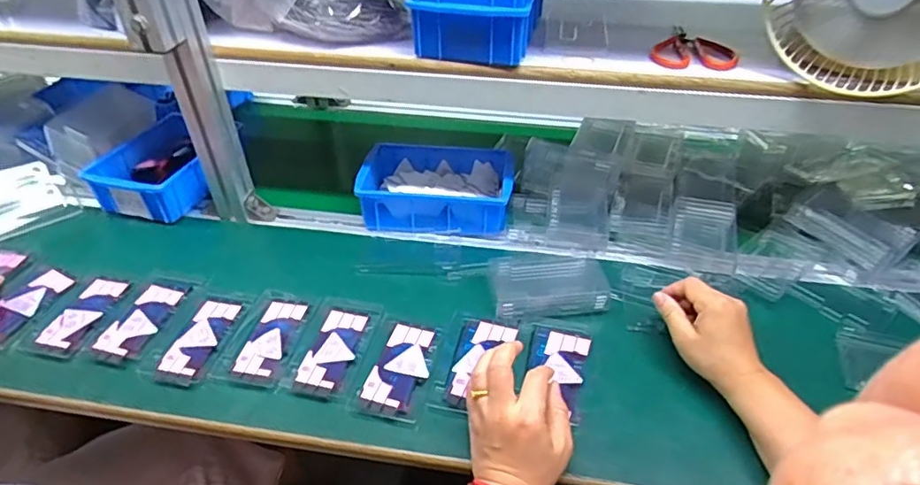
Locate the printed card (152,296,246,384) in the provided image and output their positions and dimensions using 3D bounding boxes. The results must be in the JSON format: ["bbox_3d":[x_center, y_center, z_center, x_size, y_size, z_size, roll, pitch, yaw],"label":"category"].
[{"bbox_3d":[-0.281,0.101,0.618,0.051,0.006,0.117,6,39,8],"label":"printed card"}]

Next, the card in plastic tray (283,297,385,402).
[{"bbox_3d":[-0.134,0.109,0.610,0.072,0.010,0.126,9,39,11],"label":"card in plastic tray"}]

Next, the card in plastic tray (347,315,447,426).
[{"bbox_3d":[-0.062,0.125,0.588,0.072,0.008,0.120,8,39,10],"label":"card in plastic tray"}]

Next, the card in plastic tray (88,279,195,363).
[{"bbox_3d":[-0.356,0.083,0.642,0.055,0.008,0.122,9,39,11],"label":"card in plastic tray"}]

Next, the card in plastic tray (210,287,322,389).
[{"bbox_3d":[-0.209,0.099,0.619,0.075,0.012,0.127,8,39,10],"label":"card in plastic tray"}]

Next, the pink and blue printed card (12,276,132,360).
[{"bbox_3d":[-0.433,0.078,0.647,0.065,0.007,0.122,6,39,8],"label":"pink and blue printed card"}]

